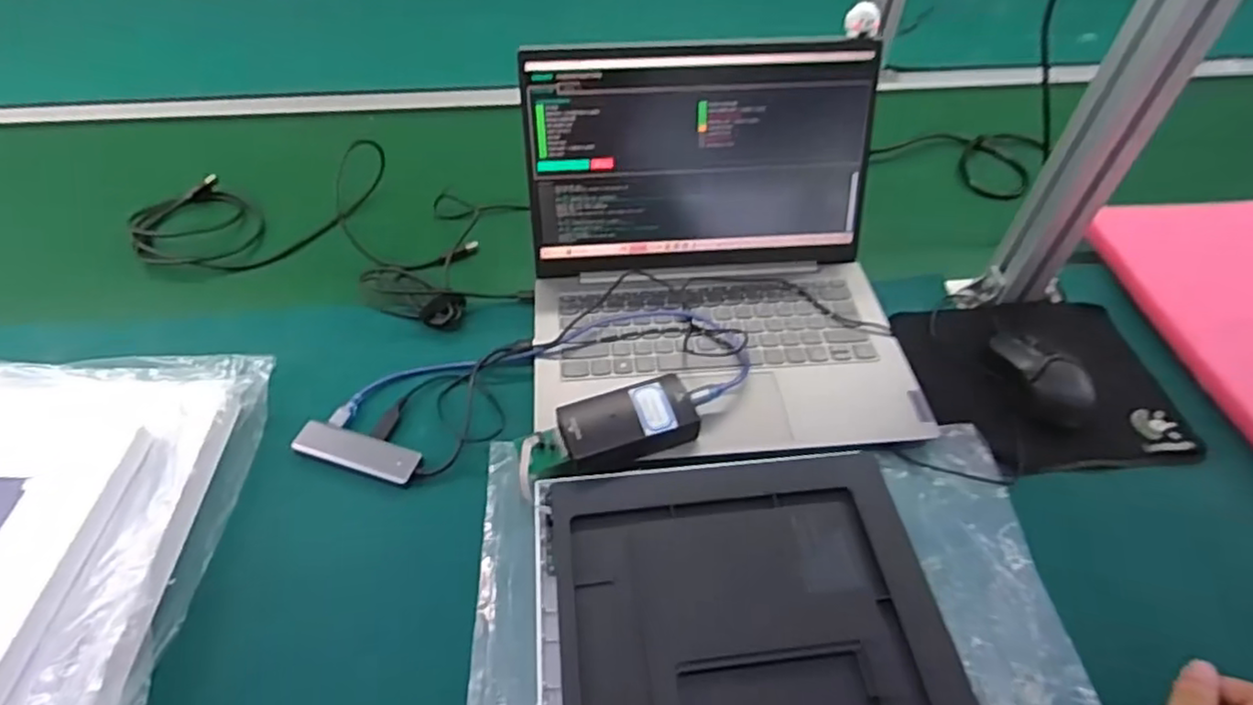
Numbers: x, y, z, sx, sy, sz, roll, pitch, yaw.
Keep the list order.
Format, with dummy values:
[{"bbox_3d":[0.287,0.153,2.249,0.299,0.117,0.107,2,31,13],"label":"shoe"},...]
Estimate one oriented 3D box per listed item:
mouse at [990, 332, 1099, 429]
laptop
[{"bbox_3d":[0.359,0.020,0.575,0.049,0.033,0.097,-5,49,-6],"label":"mouse"},{"bbox_3d":[0.077,-0.089,0.557,0.315,0.173,0.302,-3,49,-4],"label":"laptop"}]

